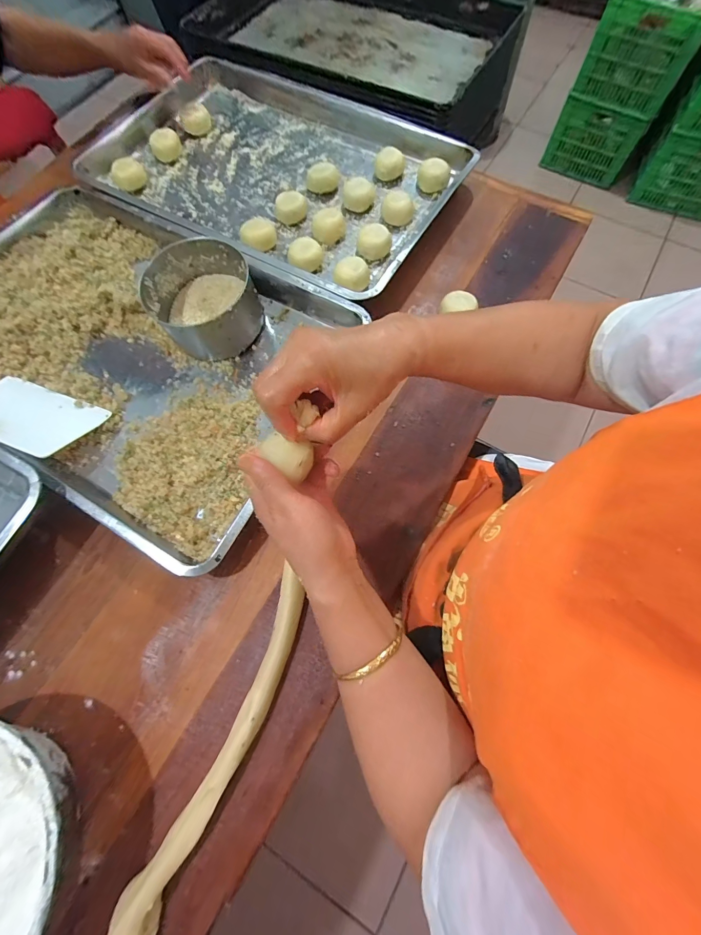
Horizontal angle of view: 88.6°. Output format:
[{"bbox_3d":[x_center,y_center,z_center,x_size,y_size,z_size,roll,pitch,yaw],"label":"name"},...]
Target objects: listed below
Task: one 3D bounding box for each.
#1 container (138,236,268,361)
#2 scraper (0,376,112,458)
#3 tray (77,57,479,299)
[{"bbox_3d":[-0.198,-0.226,0.496,0.136,0.086,0.133,0,71,0],"label":"container"},{"bbox_3d":[-0.400,-0.064,0.452,0.142,0.006,0.092,20,52,-1],"label":"scraper"},{"bbox_3d":[-0.129,-0.505,0.609,0.576,0.044,0.395,29,74,10],"label":"tray"}]

